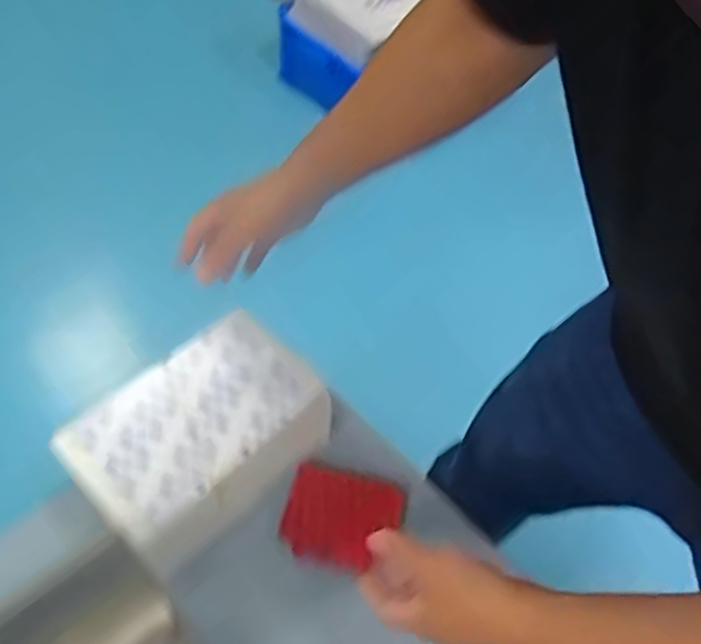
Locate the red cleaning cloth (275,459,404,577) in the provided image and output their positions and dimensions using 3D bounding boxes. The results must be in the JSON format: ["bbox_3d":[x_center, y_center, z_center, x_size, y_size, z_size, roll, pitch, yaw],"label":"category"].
[{"bbox_3d":[-0.009,0.188,0.697,0.108,0.017,0.092,16,54,7],"label":"red cleaning cloth"}]

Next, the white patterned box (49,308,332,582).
[{"bbox_3d":[-0.141,0.113,0.676,0.210,0.111,0.138,-37,64,-27],"label":"white patterned box"}]

